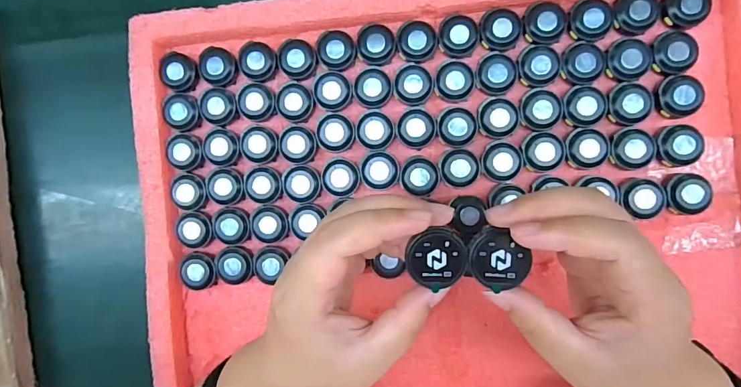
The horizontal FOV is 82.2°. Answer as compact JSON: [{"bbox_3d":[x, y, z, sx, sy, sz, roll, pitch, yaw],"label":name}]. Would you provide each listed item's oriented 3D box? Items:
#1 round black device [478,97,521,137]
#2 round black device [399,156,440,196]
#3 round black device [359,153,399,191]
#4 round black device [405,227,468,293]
[{"bbox_3d":[0.095,-0.056,0.314,0.029,0.009,0.029,0,88,5],"label":"round black device"},{"bbox_3d":[0.037,-0.013,0.320,0.029,0.010,0.028,0,88,5],"label":"round black device"},{"bbox_3d":[0.007,-0.017,0.322,0.029,0.009,0.029,0,88,5],"label":"round black device"},{"bbox_3d":[0.032,0.032,0.204,0.028,0.004,0.027,0,91,3],"label":"round black device"}]

